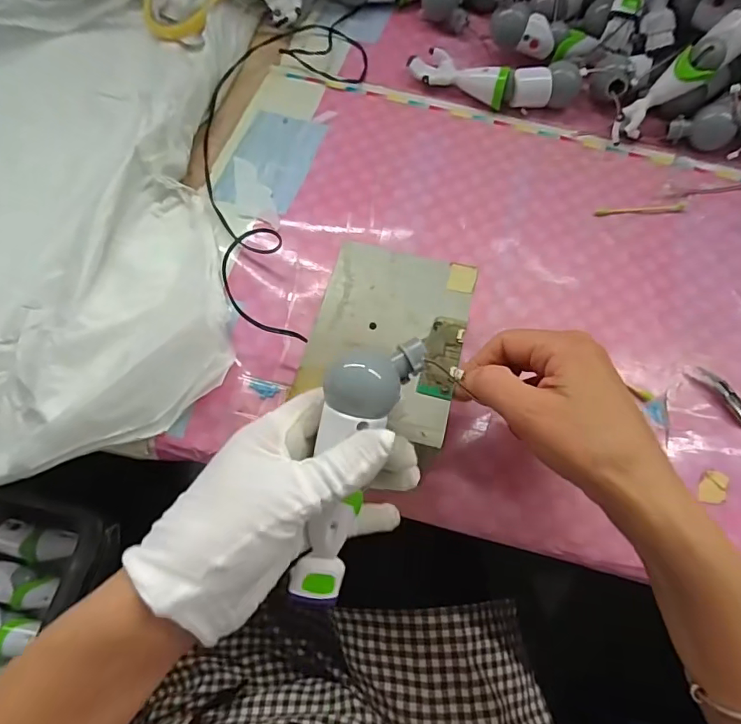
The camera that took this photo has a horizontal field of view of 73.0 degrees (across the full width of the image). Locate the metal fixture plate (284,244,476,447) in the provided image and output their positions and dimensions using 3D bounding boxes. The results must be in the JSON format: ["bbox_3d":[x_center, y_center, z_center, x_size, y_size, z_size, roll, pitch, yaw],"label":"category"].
[{"bbox_3d":[0.011,-0.017,0.306,0.090,0.010,0.118,13,67,7],"label":"metal fixture plate"}]

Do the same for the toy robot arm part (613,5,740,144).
[{"bbox_3d":[0.261,-0.237,0.407,0.138,0.026,0.031,-38,68,26],"label":"toy robot arm part"}]

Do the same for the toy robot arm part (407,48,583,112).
[{"bbox_3d":[0.108,-0.251,0.446,0.148,0.029,0.042,15,67,8],"label":"toy robot arm part"}]

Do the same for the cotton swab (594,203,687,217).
[{"bbox_3d":[0.220,-0.124,0.407,0.077,0.004,0.007,-5,66,-1],"label":"cotton swab"}]

